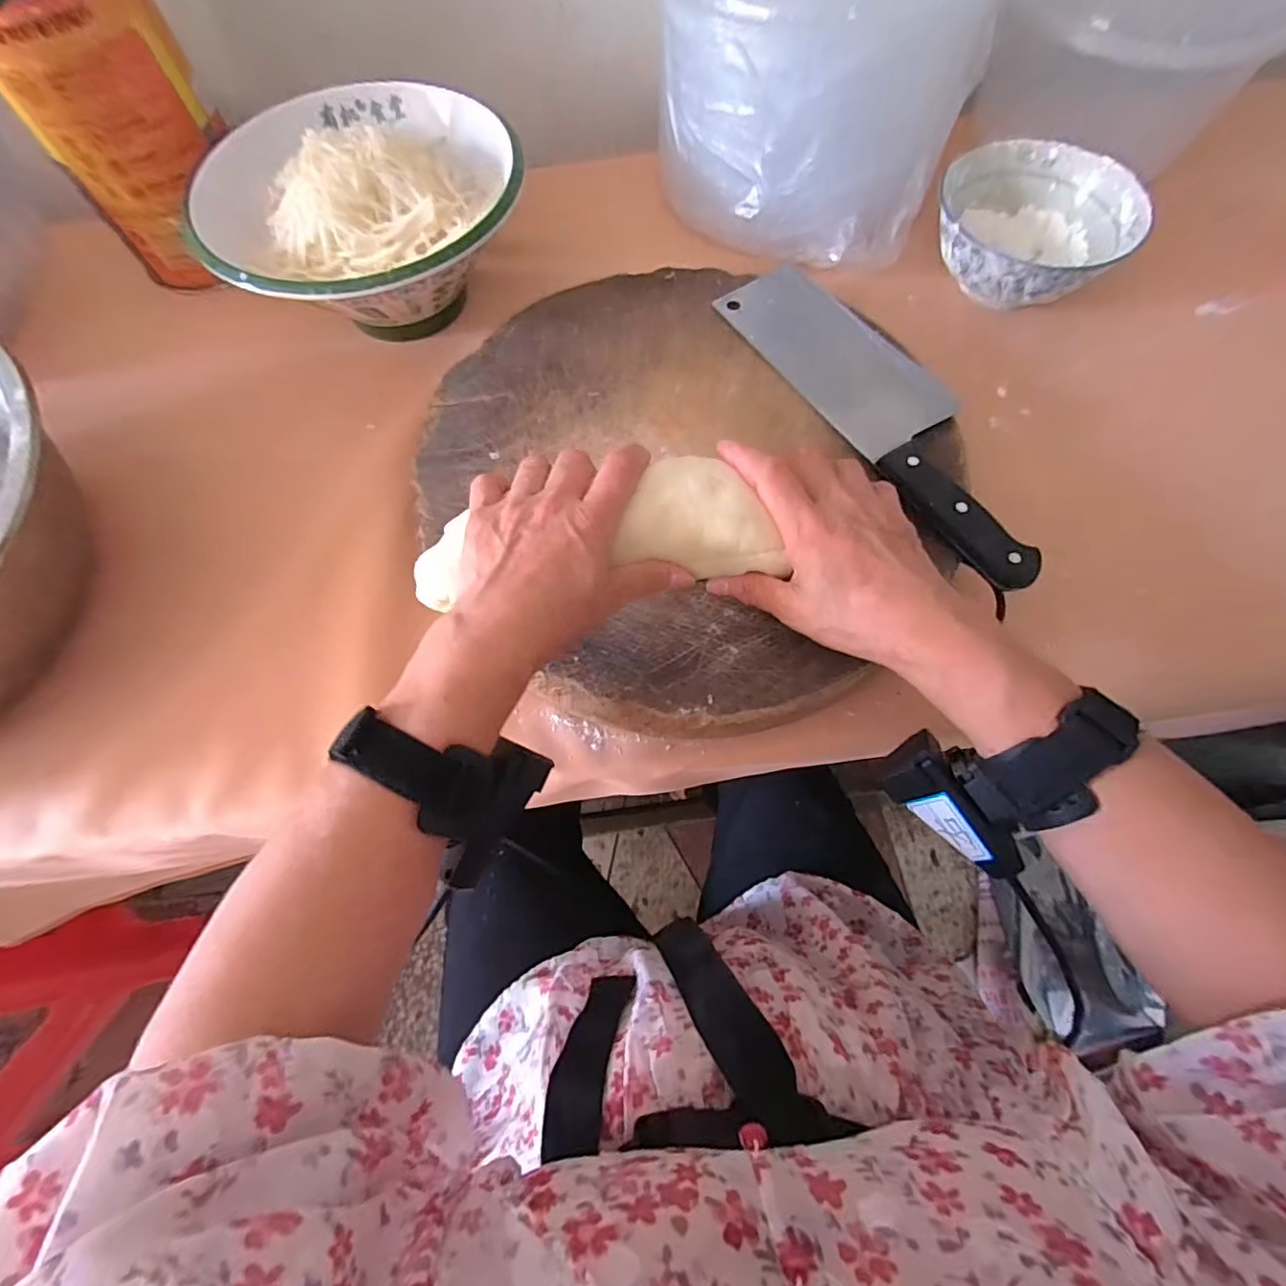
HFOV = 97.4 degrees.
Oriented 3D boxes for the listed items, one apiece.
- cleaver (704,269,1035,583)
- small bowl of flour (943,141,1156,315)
[{"bbox_3d":[0.161,-0.162,0.375,0.076,0.015,0.287,-28,70,-10],"label":"cleaver"},{"bbox_3d":[0.306,-0.327,0.449,0.138,0.051,0.147,-1,68,1],"label":"small bowl of flour"}]

